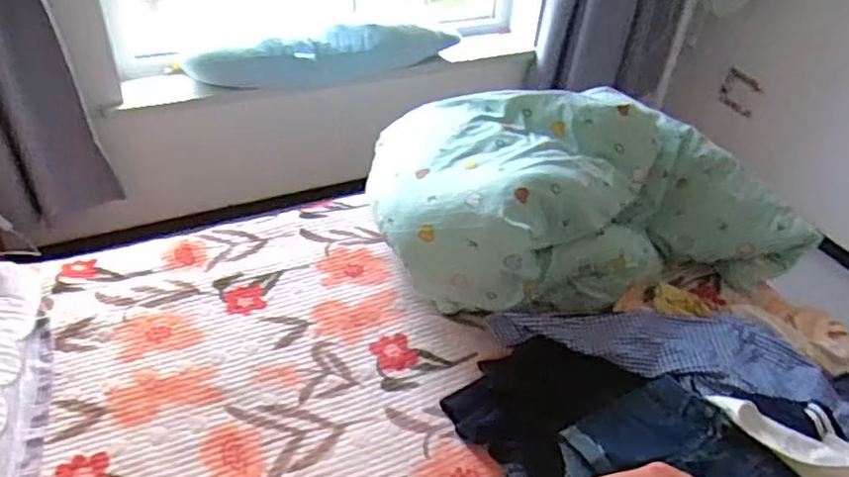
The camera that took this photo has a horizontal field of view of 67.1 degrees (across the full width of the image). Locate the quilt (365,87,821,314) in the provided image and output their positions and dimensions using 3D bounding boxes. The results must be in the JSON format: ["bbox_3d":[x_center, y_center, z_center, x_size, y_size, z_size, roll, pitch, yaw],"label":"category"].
[{"bbox_3d":[0.365,-0.125,1.517,0.958,0.329,0.546,-2,40,-9],"label":"quilt"}]

